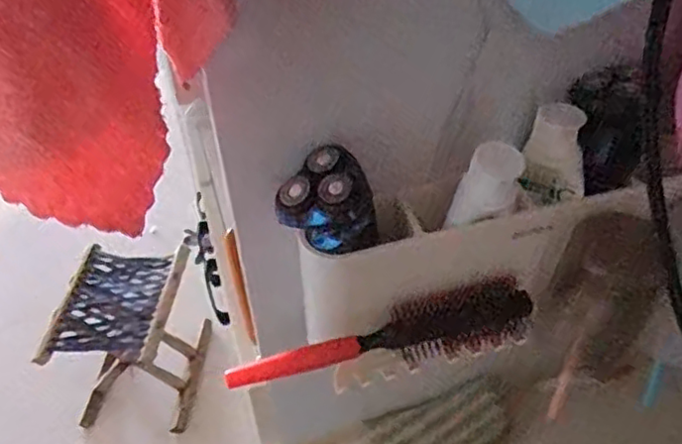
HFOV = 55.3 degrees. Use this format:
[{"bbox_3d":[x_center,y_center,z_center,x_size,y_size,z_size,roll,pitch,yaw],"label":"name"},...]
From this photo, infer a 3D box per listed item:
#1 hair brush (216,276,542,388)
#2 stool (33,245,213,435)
[{"bbox_3d":[0.030,0.077,0.434,0.206,0.043,0.029,-11,44,-9],"label":"hair brush"},{"bbox_3d":[-0.480,0.305,1.549,0.261,0.370,0.304,4,43,7],"label":"stool"}]

